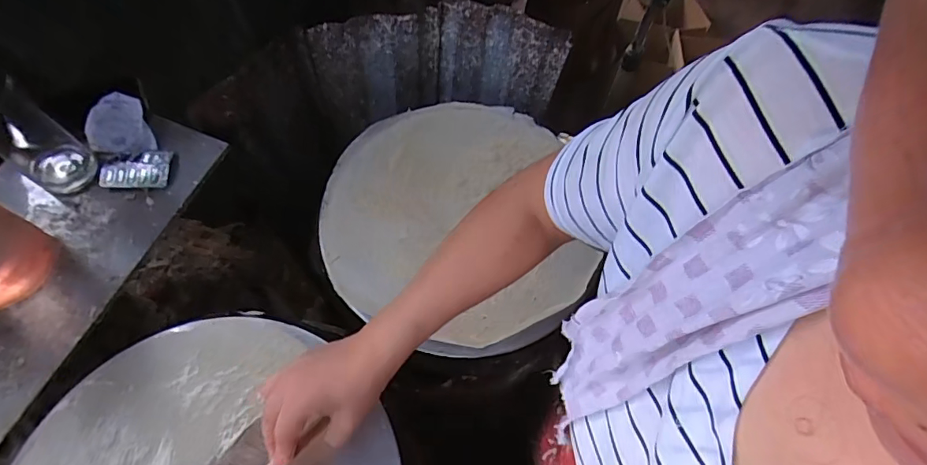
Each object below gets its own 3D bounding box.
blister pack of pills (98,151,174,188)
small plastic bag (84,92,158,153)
[{"bbox_3d":[-0.410,-0.079,0.605,0.078,0.012,0.050,-3,63,-2],"label":"blister pack of pills"},{"bbox_3d":[-0.433,-0.137,0.604,0.076,0.070,0.012,-4,21,-4],"label":"small plastic bag"}]

